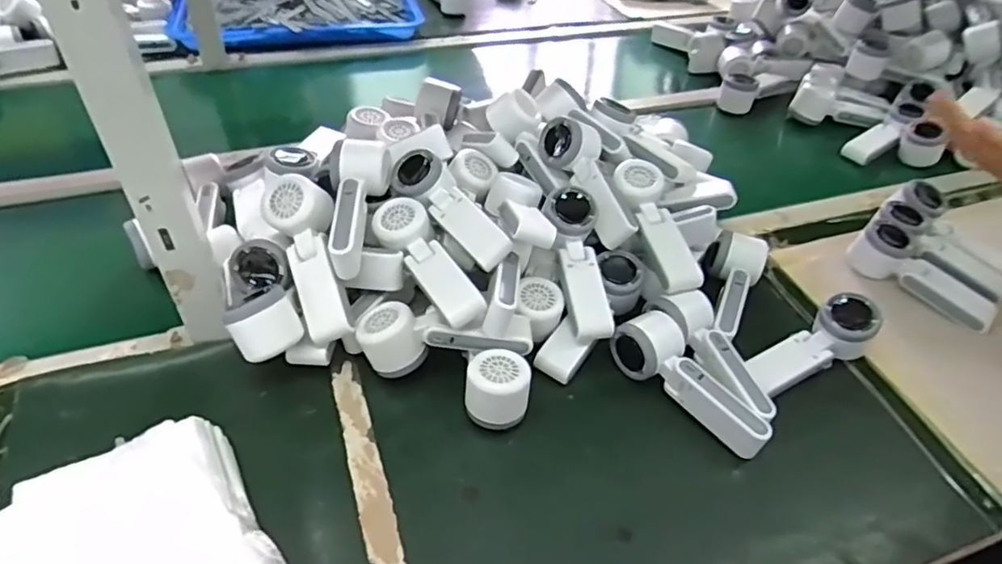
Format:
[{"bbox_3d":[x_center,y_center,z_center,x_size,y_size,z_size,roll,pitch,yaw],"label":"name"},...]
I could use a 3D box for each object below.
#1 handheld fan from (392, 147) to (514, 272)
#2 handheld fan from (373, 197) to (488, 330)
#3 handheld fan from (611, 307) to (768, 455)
[{"bbox_3d":[-0.053,-0.080,0.626,0.046,0.044,0.166,-29,55,-28],"label":"handheld fan"},{"bbox_3d":[-0.075,-0.015,0.604,0.055,0.055,0.166,-19,48,-23],"label":"handheld fan"},{"bbox_3d":[0.185,0.098,0.591,0.069,0.049,0.166,-26,51,-28],"label":"handheld fan"}]

